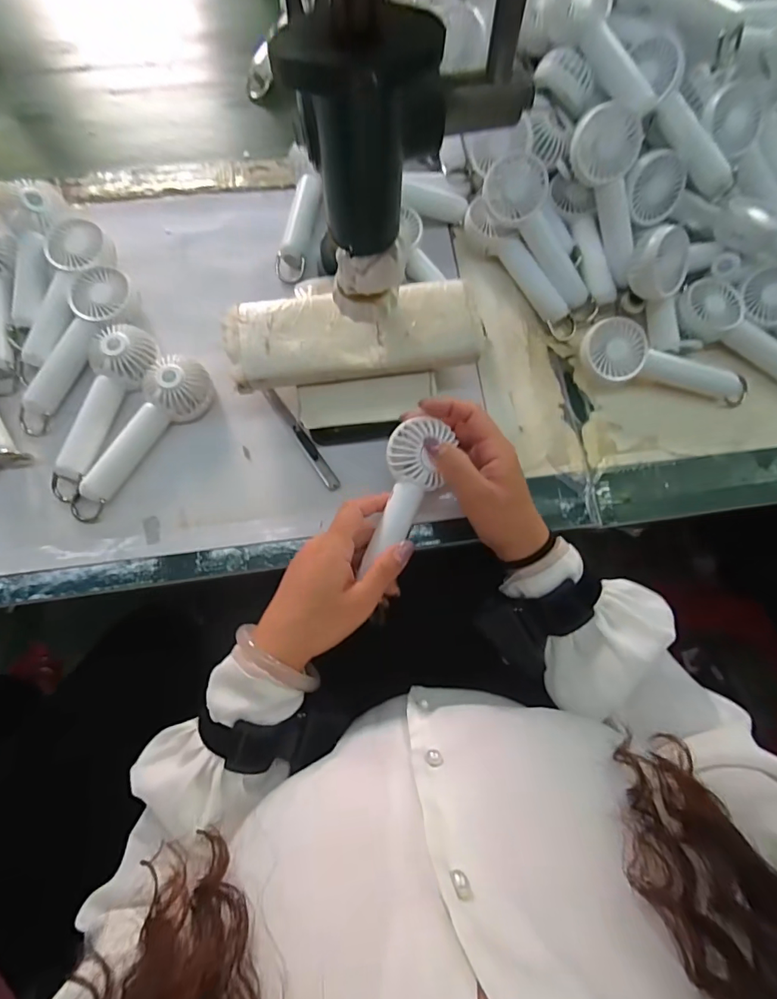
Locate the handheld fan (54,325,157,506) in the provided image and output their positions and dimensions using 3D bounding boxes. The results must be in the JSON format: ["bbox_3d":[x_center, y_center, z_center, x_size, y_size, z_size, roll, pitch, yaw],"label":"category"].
[{"bbox_3d":[-0.251,-0.079,0.403,0.051,0.032,0.158,11,74,1],"label":"handheld fan"}]

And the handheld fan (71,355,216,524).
[{"bbox_3d":[-0.217,-0.055,0.399,0.047,0.032,0.162,34,76,8],"label":"handheld fan"}]

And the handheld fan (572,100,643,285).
[{"bbox_3d":[0.209,-0.277,0.426,0.065,0.029,0.143,-23,114,-8],"label":"handheld fan"}]

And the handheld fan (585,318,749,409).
[{"bbox_3d":[0.259,-0.127,0.428,0.164,0.040,0.052,6,74,0],"label":"handheld fan"}]

